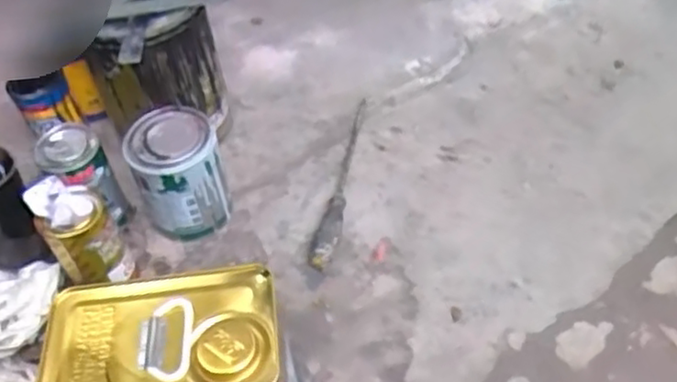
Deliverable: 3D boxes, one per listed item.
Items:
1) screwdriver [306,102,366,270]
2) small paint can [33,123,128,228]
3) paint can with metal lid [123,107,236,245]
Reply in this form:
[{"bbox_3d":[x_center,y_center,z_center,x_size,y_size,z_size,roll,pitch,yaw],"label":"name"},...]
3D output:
[{"bbox_3d":[-0.001,-0.023,0.908,0.034,0.033,0.293,4,52,8],"label":"screwdriver"},{"bbox_3d":[-0.311,-0.014,0.848,0.080,0.126,0.073,23,56,24],"label":"small paint can"},{"bbox_3d":[-0.194,-0.019,0.852,0.106,0.140,0.106,-23,53,-13],"label":"paint can with metal lid"}]

